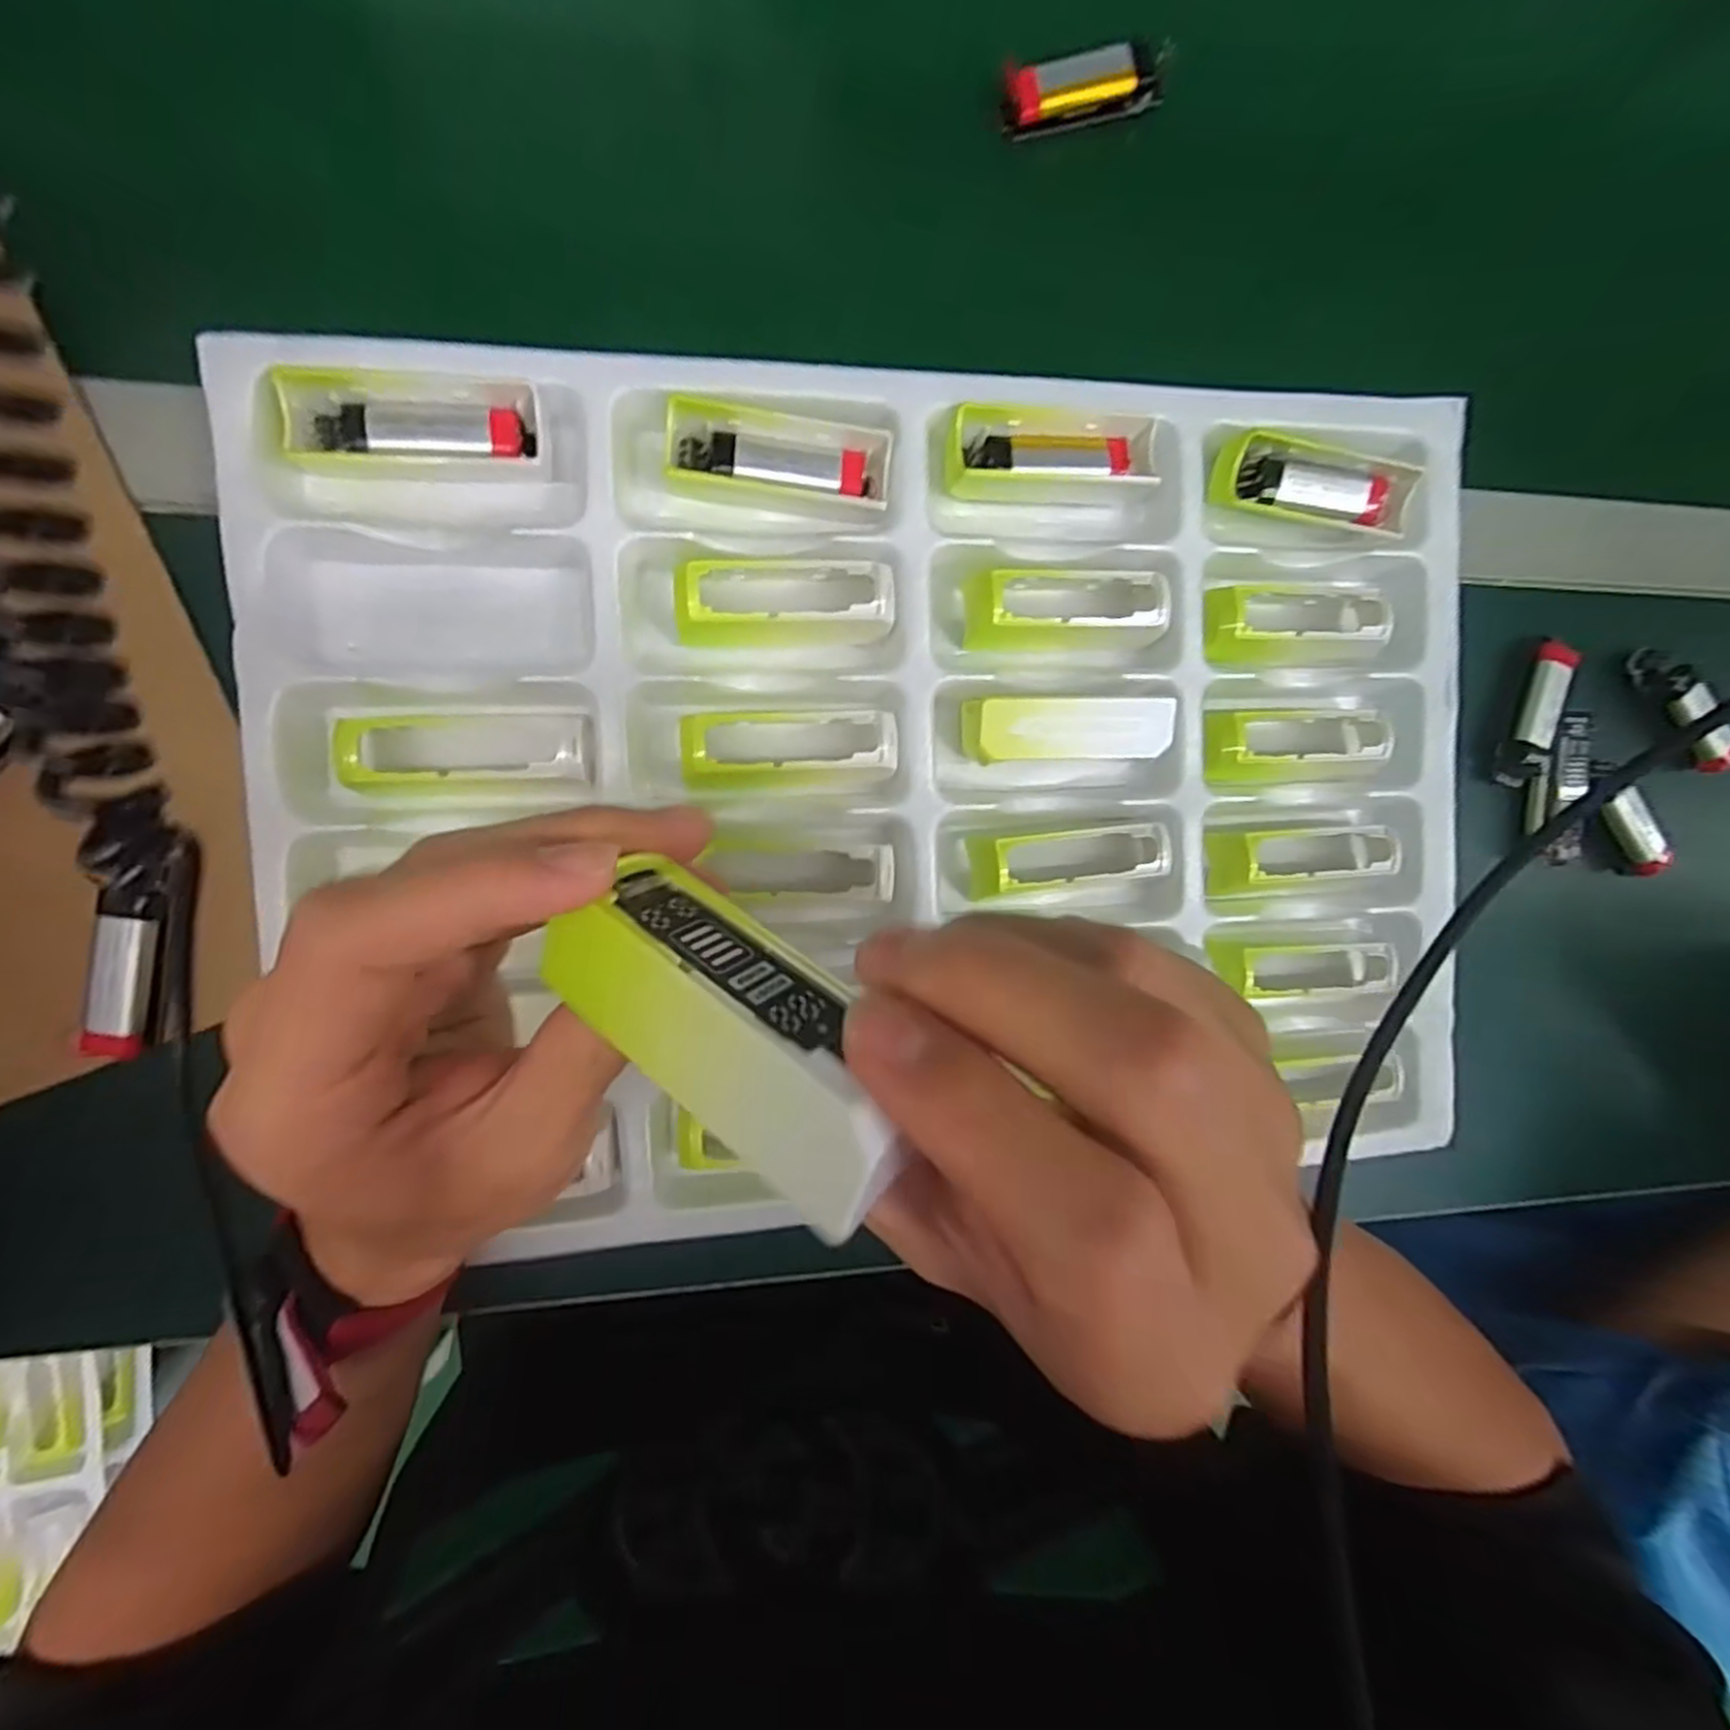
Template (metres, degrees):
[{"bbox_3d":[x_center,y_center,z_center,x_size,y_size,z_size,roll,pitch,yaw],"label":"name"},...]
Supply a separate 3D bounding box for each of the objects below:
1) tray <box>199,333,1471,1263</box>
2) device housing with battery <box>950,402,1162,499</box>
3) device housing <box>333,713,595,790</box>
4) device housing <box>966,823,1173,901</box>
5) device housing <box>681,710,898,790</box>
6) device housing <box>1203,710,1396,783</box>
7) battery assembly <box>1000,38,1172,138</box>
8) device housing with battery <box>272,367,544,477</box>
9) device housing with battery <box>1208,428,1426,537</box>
[{"bbox_3d":[0.021,-0.024,0.303,0.450,0.032,0.315,-3,95,-10],"label":"tray"},{"bbox_3d":[0.073,-0.159,0.295,0.081,0.014,0.029,-3,95,-10],"label":"device housing with battery"},{"bbox_3d":[-0.139,-0.041,0.273,0.081,0.027,0.026,-3,95,-10],"label":"device housing"},{"bbox_3d":[0.084,-0.003,0.309,0.078,0.025,0.025,-8,95,-9],"label":"device housing"},{"bbox_3d":[-0.028,-0.044,0.289,0.078,0.022,0.027,-4,95,-9],"label":"device housing"},{"bbox_3d":[0.178,-0.050,0.312,0.080,0.019,0.028,-5,95,-9],"label":"device housing"},{"bbox_3d":[0.086,-0.301,0.299,0.063,0.013,0.019,-16,97,-8],"label":"battery assembly"},{"bbox_3d":[-0.152,-0.149,0.263,0.078,0.020,0.027,-4,95,-9],"label":"device housing with battery"},{"bbox_3d":[0.182,-0.154,0.311,0.083,0.017,0.027,7,93,-10],"label":"device housing with battery"}]

